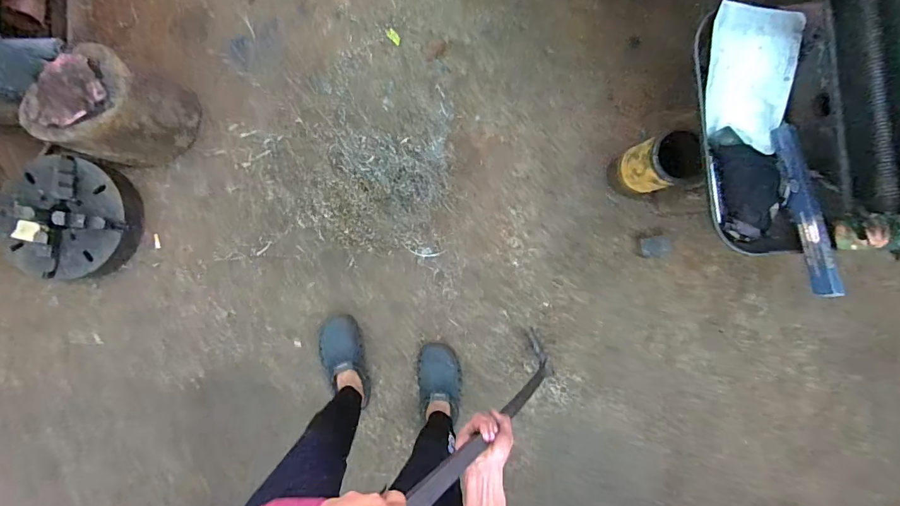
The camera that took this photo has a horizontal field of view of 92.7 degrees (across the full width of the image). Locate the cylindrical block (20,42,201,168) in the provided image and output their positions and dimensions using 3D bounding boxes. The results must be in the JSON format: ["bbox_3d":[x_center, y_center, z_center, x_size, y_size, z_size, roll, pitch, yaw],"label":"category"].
[{"bbox_3d":[-0.871,-0.368,1.129,0.258,0.249,0.250,0,89,-3],"label":"cylindrical block"}]

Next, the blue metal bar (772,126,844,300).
[{"bbox_3d":[0.710,-0.094,0.864,0.026,0.050,0.362,-4,76,-3],"label":"blue metal bar"}]

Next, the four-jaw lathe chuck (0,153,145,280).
[{"bbox_3d":[-1.066,-0.098,1.196,0.339,0.107,0.327,0,89,-3],"label":"four-jaw lathe chuck"}]

